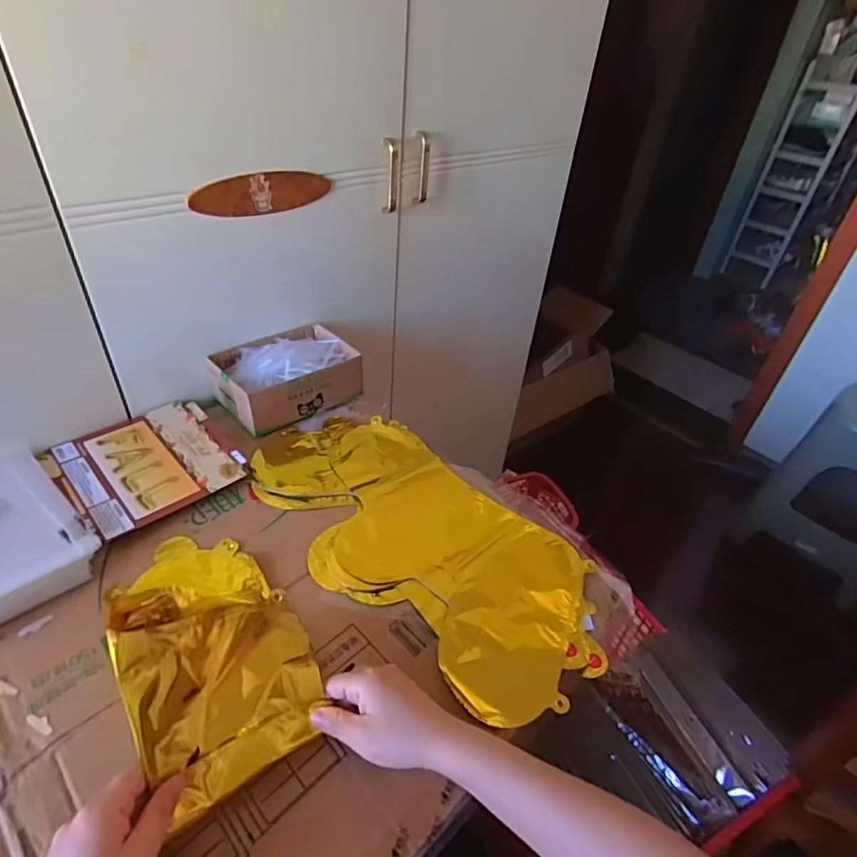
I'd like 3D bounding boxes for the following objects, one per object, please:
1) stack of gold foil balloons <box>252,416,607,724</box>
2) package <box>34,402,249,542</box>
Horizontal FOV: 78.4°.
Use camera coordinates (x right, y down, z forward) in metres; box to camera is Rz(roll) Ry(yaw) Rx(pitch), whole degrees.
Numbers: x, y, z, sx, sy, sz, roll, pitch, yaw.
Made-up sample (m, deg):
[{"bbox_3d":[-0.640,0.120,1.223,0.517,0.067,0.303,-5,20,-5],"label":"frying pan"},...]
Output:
[{"bbox_3d":[-0.015,0.113,0.597,0.218,0.019,0.443,-27,49,-35],"label":"stack of gold foil balloons"},{"bbox_3d":[-0.341,0.041,0.642,0.183,0.017,0.185,-29,50,-36],"label":"package"}]

